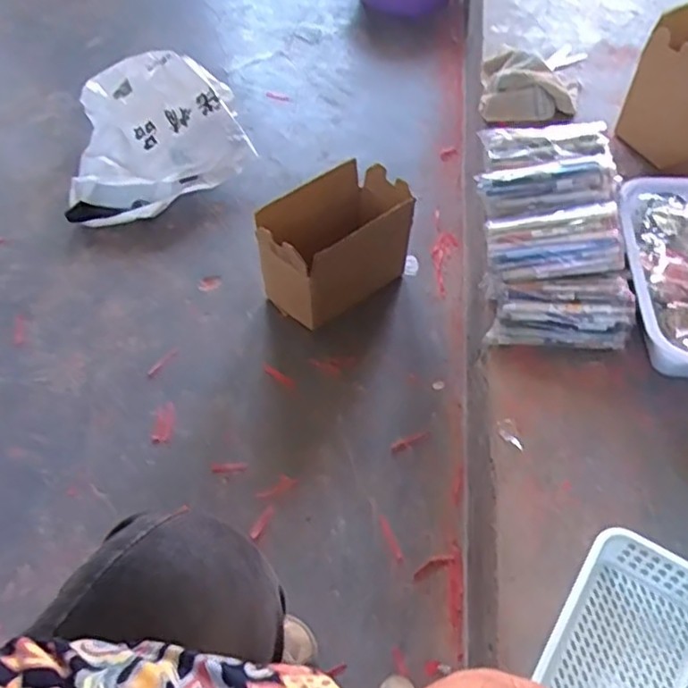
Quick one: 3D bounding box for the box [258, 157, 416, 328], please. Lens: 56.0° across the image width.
[{"bbox_3d":[-0.013,-0.138,0.968,0.215,0.188,0.111,-31,61,-19],"label":"box"}]

